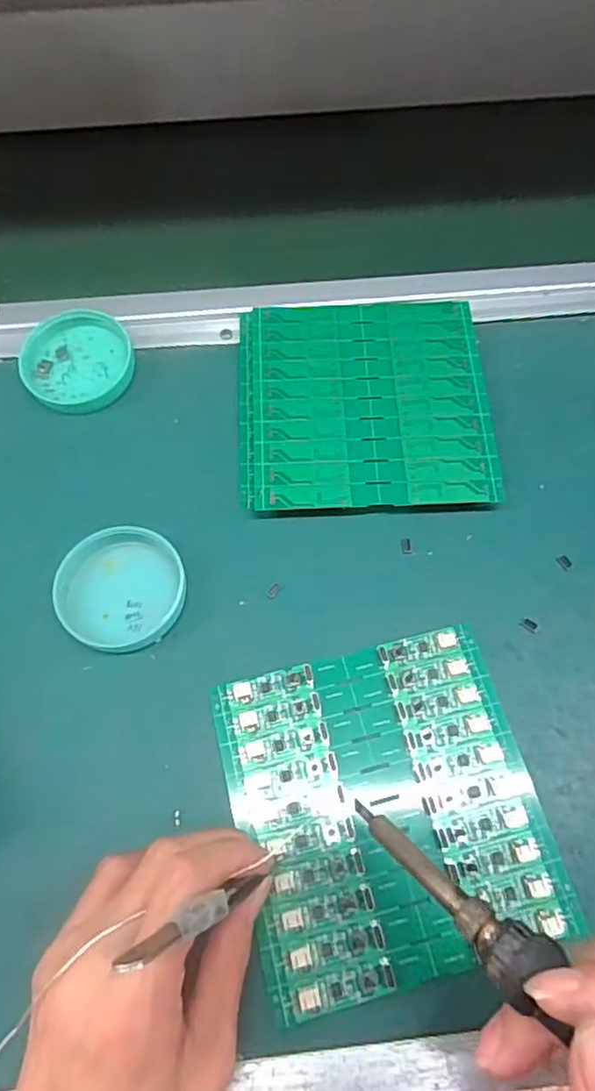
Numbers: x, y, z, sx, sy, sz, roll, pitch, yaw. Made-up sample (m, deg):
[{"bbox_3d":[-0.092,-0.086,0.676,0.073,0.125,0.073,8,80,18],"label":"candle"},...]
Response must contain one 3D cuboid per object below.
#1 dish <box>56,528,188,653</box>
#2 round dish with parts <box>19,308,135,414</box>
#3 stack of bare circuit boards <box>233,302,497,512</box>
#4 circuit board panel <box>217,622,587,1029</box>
[{"bbox_3d":[-0.091,0.022,0.321,0.062,0.015,0.061,0,66,0],"label":"dish"},{"bbox_3d":[-0.134,-0.112,0.380,0.065,0.014,0.065,1,74,-2],"label":"round dish with parts"},{"bbox_3d":[0.038,-0.083,0.369,0.142,0.016,0.137,-2,66,-1],"label":"stack of bare circuit boards"},{"bbox_3d":[0.040,0.115,0.285,0.133,0.005,0.137,-13,66,-6],"label":"circuit board panel"}]

